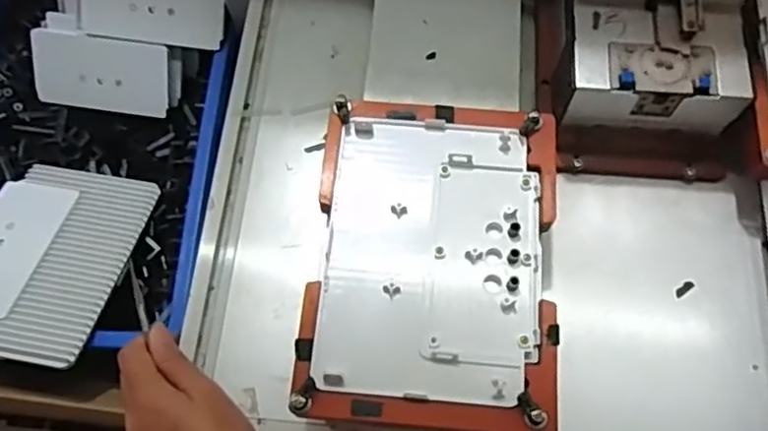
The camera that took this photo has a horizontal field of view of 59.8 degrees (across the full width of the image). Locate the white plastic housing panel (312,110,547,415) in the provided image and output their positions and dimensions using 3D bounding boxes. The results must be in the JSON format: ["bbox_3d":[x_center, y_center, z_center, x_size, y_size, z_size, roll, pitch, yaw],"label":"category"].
[{"bbox_3d":[0.032,0.023,0.437,0.137,0.007,0.187,4,67,2],"label":"white plastic housing panel"}]

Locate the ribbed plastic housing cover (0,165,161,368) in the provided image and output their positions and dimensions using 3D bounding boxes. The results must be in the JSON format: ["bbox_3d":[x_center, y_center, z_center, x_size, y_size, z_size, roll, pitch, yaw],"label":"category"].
[{"bbox_3d":[-0.297,0.037,0.589,0.139,0.023,0.192,10,51,3],"label":"ribbed plastic housing cover"}]

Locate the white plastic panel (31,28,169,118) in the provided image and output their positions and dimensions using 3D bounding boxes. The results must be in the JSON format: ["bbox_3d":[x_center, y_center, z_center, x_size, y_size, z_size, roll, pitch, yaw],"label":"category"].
[{"bbox_3d":[-0.287,-0.144,0.676,0.134,0.009,0.074,7,112,0],"label":"white plastic panel"}]

